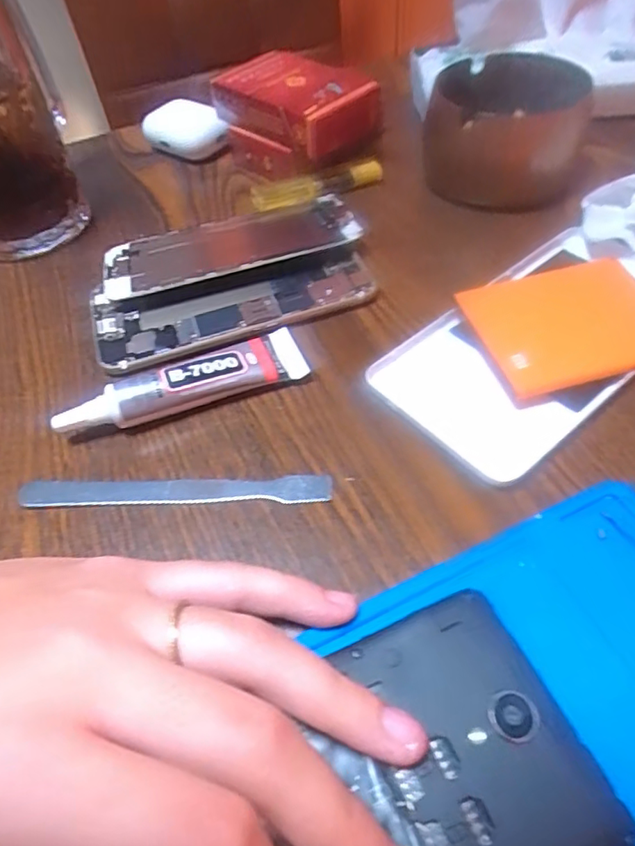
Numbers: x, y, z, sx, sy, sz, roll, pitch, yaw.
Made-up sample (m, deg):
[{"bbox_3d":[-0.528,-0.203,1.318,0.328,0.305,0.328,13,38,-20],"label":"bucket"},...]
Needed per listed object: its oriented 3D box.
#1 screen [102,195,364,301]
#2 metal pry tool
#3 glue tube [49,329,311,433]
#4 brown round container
[{"bbox_3d":[-0.047,-0.098,0.297,0.136,0.009,0.060,-19,54,-9],"label":"screen"},{"bbox_3d":[-0.055,0.026,0.210,0.120,0.004,0.011,-2,53,4],"label":"metal pry tool"},{"bbox_3d":[-0.057,-0.018,0.235,0.103,0.017,0.025,-18,53,-8],"label":"glue tube"},{"bbox_3d":[0.105,-0.177,0.319,0.081,0.051,0.100,3,53,8],"label":"brown round container"}]

